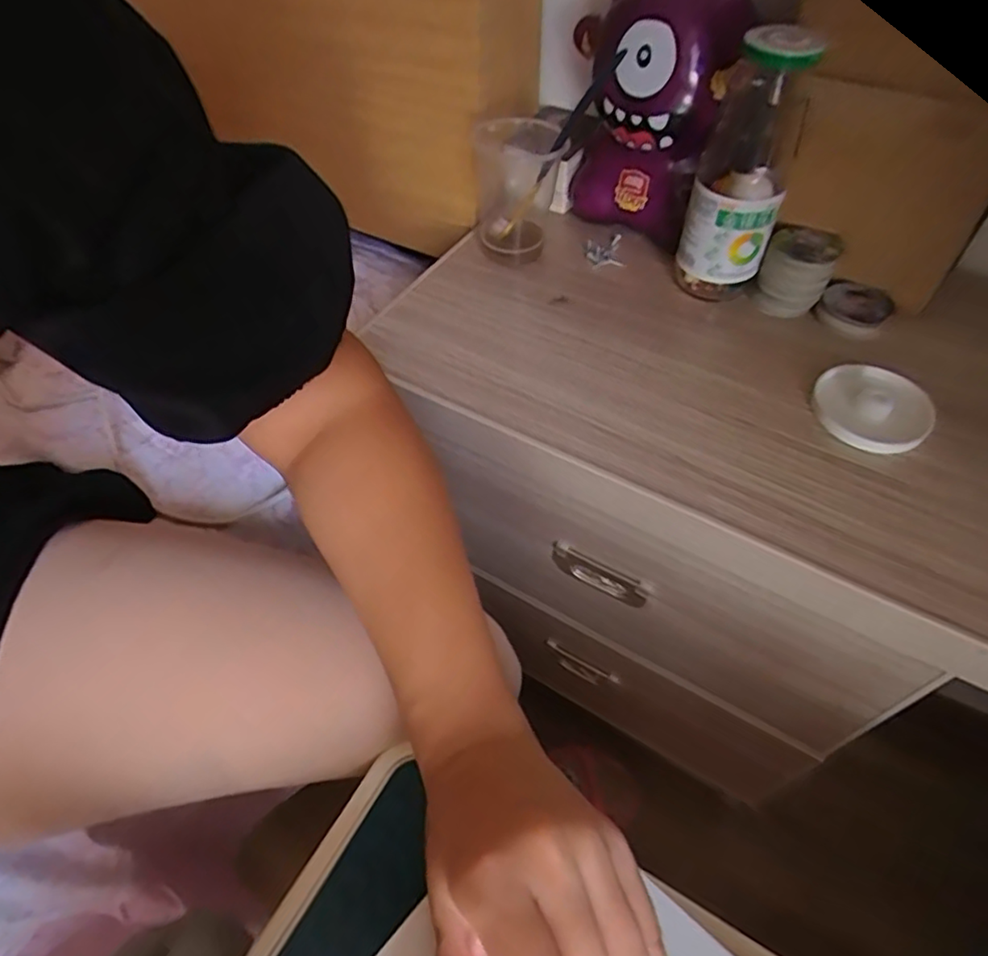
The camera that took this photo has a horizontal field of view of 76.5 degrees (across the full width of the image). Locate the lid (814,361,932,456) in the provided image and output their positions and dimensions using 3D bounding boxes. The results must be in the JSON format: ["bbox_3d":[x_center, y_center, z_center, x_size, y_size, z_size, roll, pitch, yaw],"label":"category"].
[{"bbox_3d":[0.240,-0.048,0.399,0.067,0.010,0.072,26,57,20],"label":"lid"}]

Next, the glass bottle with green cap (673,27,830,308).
[{"bbox_3d":[0.166,-0.205,0.424,0.061,0.168,0.066,16,54,13],"label":"glass bottle with green cap"}]

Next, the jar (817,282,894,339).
[{"bbox_3d":[0.257,-0.121,0.447,0.045,0.017,0.039,28,58,21],"label":"jar"}]

